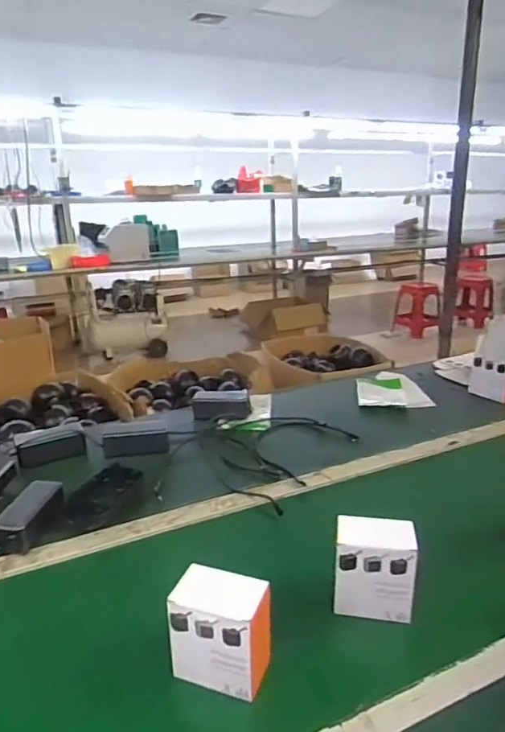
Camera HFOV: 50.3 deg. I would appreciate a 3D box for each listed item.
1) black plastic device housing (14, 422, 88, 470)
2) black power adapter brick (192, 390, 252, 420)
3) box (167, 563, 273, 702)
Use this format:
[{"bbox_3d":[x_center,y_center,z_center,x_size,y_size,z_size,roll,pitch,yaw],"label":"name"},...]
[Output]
[{"bbox_3d":[-0.410,0.160,1.100,0.131,0.062,0.046,-9,20,-22],"label":"black plastic device housing"},{"bbox_3d":[-0.072,0.090,1.258,0.138,0.054,0.055,0,18,2],"label":"black power adapter brick"},{"bbox_3d":[-0.033,0.298,0.610,0.105,0.110,0.064,6,20,20],"label":"box"}]

